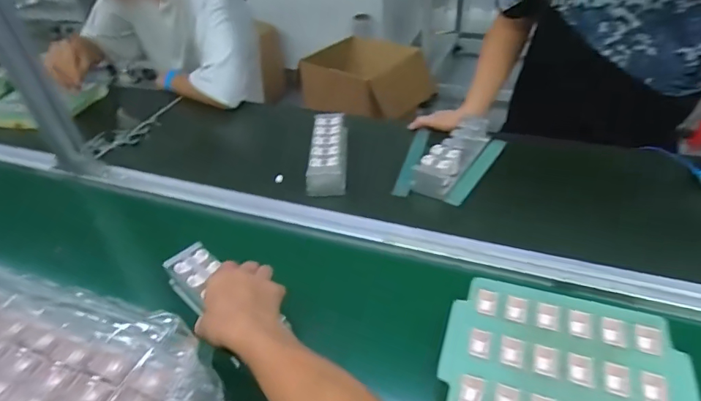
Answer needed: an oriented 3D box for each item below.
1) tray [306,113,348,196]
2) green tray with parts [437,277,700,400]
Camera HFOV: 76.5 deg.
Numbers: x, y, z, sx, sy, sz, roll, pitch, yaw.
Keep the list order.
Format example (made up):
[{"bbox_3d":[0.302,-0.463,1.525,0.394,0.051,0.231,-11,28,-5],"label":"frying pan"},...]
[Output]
[{"bbox_3d":[-0.036,-0.084,0.759,0.060,0.041,0.187,-3,39,5],"label":"tray"},{"bbox_3d":[0.209,0.182,0.449,0.221,0.045,0.194,11,43,20],"label":"green tray with parts"}]

